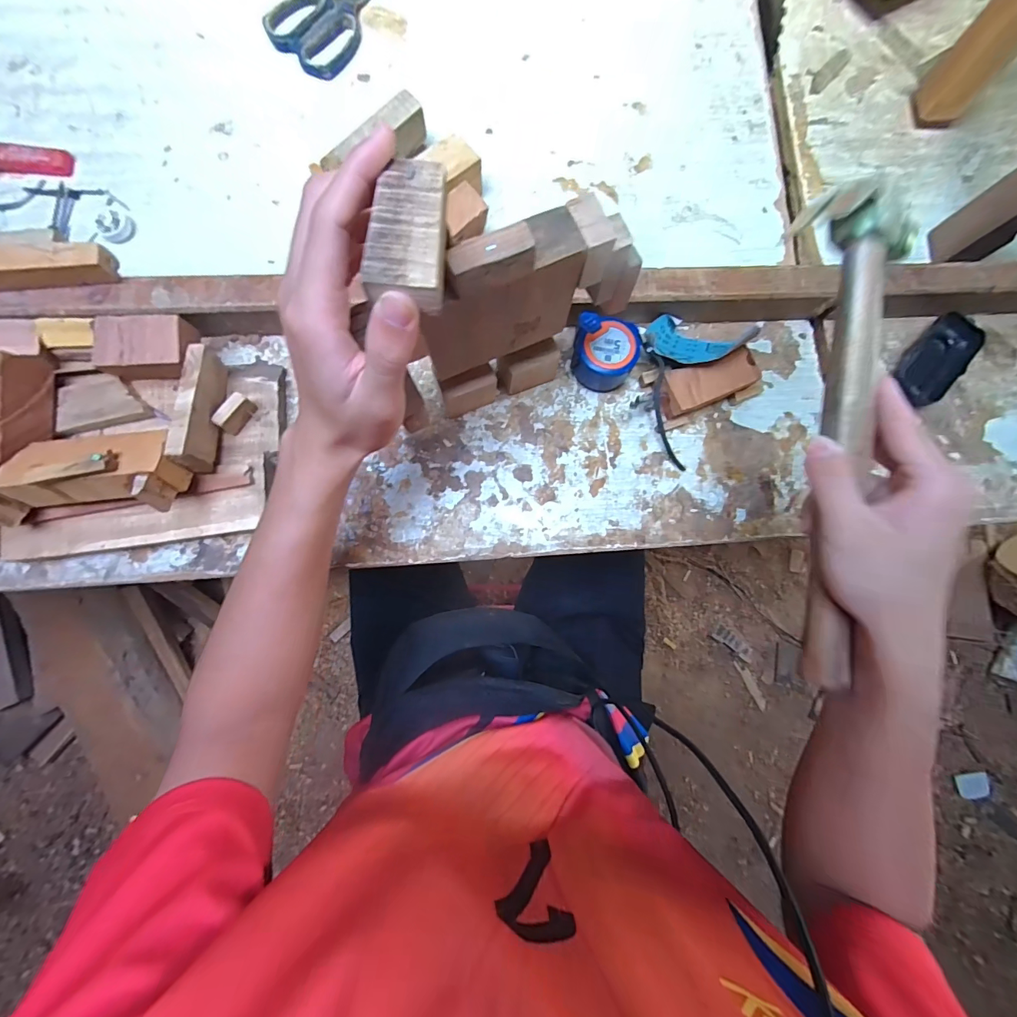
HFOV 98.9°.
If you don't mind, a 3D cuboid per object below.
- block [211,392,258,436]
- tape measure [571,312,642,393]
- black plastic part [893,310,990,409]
[{"bbox_3d":[-0.239,-0.083,0.381,0.014,0.023,0.033,39,81,1],"label":"block"},{"bbox_3d":[0.093,-0.151,0.426,0.061,0.043,0.060,6,82,-4],"label":"tape measure"},{"bbox_3d":[0.460,-0.157,0.466,0.055,0.016,0.124,42,77,11],"label":"black plastic part"}]

